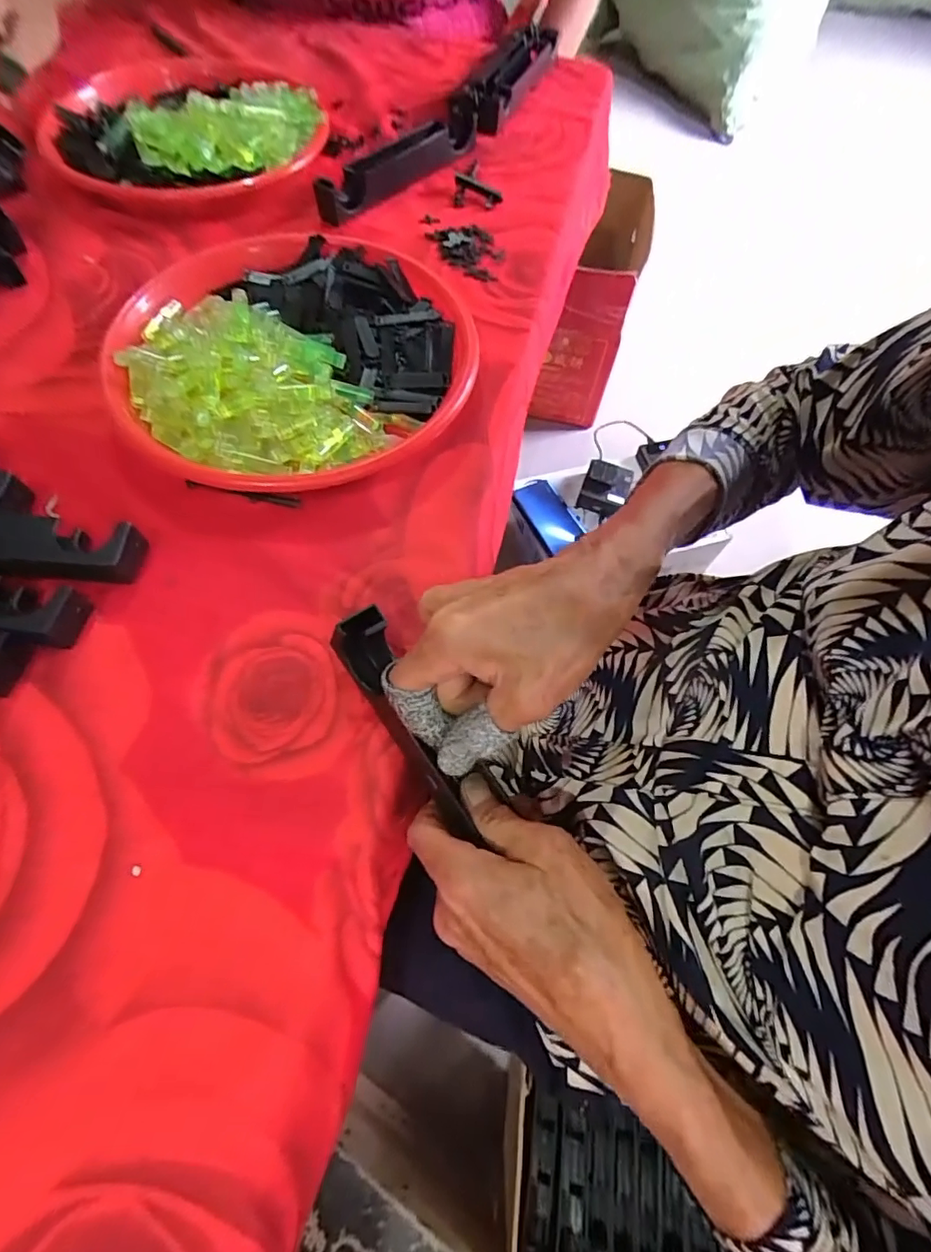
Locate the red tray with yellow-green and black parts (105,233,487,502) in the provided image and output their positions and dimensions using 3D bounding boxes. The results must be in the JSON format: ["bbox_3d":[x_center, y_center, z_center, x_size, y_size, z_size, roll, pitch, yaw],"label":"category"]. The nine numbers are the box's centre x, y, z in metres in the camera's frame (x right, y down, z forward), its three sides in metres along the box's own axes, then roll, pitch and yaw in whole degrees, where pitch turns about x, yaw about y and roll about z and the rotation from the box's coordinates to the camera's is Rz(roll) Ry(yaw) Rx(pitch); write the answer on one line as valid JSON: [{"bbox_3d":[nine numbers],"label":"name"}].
[{"bbox_3d":[-0.117,-0.191,0.382,0.239,0.033,0.233,-14,67,-9],"label":"red tray with yellow-green and black parts"}]

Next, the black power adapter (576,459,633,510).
[{"bbox_3d":[0.217,-0.218,0.846,0.071,0.045,0.074,18,66,6],"label":"black power adapter"}]

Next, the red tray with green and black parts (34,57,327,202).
[{"bbox_3d":[-0.254,-0.455,0.493,0.235,0.042,0.239,-24,69,-13],"label":"red tray with green and black parts"}]

